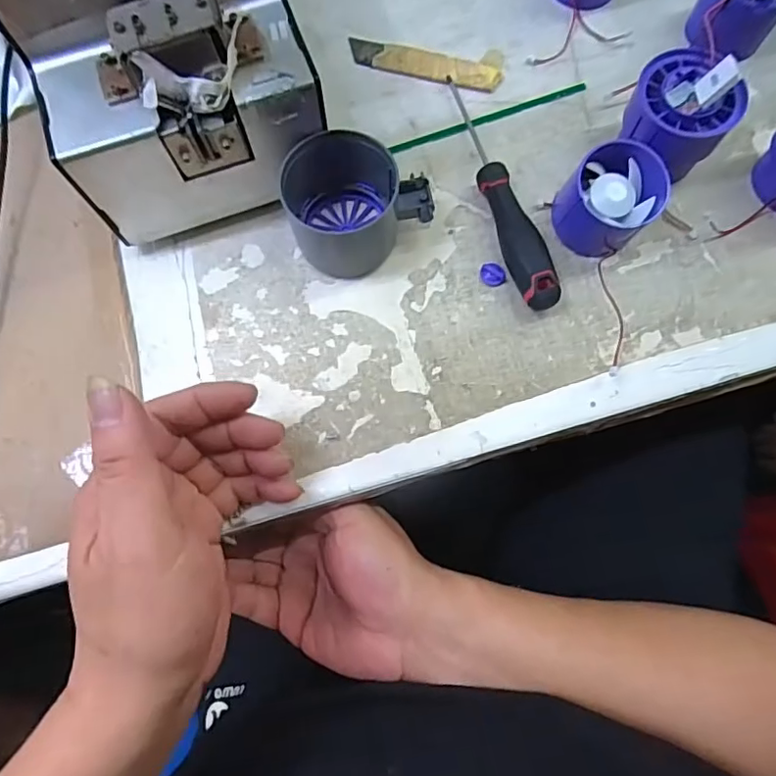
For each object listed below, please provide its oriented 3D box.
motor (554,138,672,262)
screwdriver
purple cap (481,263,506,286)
[{"bbox_3d":[0.122,-0.102,0.306,0.046,0.042,0.045,0,74,0],"label":"motor"},{"bbox_3d":[0.064,-0.117,0.322,0.021,0.020,0.159,-15,75,-4],"label":"screwdriver"},{"bbox_3d":[0.060,-0.065,0.315,0.012,0.005,0.014,-32,77,-8],"label":"purple cap"}]

